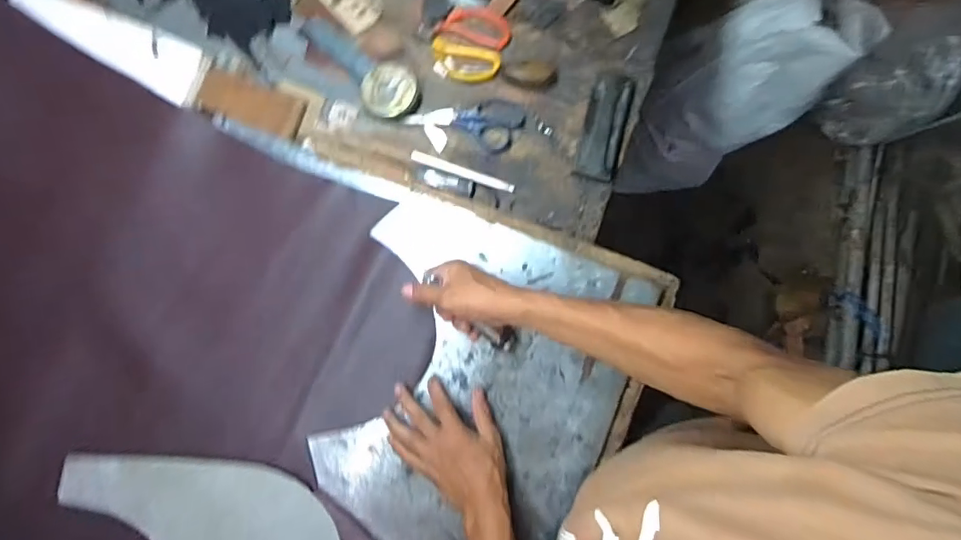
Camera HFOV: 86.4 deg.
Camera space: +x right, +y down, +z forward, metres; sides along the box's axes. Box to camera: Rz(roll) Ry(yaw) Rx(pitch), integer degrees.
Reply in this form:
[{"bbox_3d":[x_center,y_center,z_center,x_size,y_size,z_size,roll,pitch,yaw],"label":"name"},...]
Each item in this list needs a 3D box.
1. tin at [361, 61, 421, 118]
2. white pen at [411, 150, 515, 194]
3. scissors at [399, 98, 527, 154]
[{"bbox_3d":[-0.122,-0.243,0.695,0.074,0.036,0.073,0,84,0],"label":"tin"},{"bbox_3d":[-0.024,-0.131,0.683,0.144,0.004,0.013,20,75,4],"label":"white pen"},{"bbox_3d":[-0.022,-0.194,0.694,0.159,0.015,0.071,0,84,0],"label":"scissors"}]

